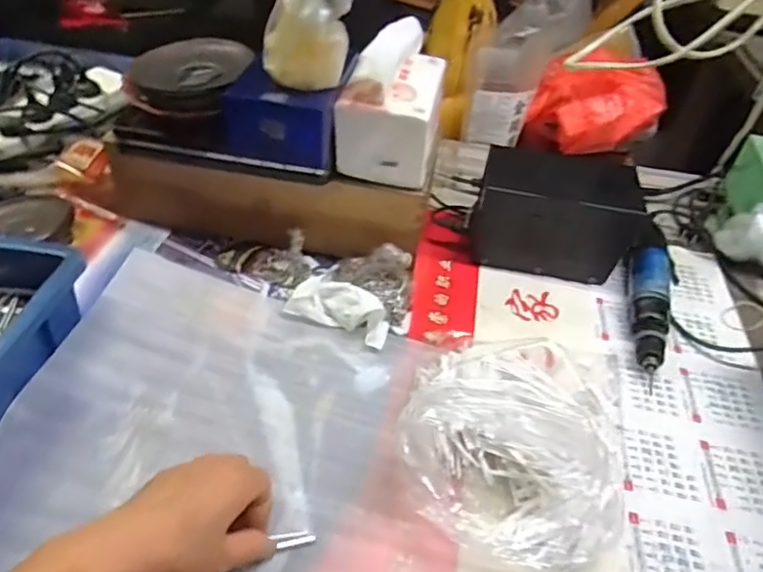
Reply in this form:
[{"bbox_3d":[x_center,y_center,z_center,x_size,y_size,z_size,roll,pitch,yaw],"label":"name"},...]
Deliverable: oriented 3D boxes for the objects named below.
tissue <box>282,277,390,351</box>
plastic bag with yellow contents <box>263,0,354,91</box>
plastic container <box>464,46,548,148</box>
[{"bbox_3d":[-0.038,0.019,0.549,0.096,0.038,0.042,17,42,13],"label":"tissue"},{"bbox_3d":[-0.063,-0.215,0.484,0.072,0.089,0.048,-1,43,-7],"label":"plastic bag with yellow contents"},{"bbox_3d":[0.171,-0.262,0.819,0.089,0.122,0.062,12,41,8],"label":"plastic container"}]

